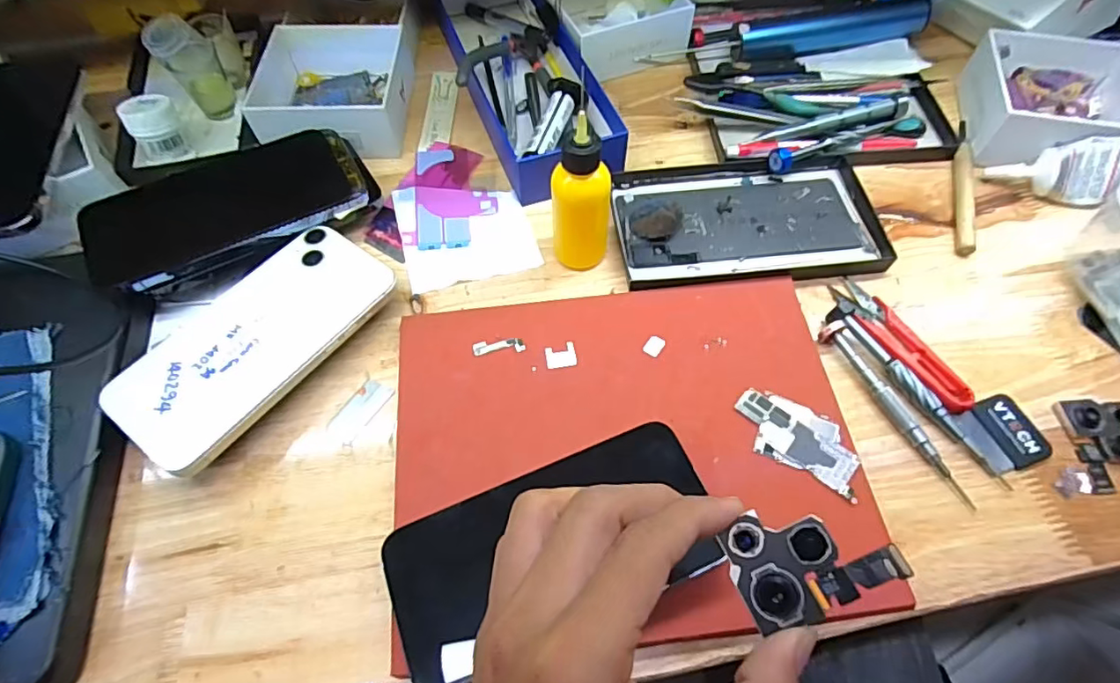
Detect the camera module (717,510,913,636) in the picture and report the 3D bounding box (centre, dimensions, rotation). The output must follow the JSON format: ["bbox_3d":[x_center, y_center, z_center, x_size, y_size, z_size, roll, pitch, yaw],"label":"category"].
[{"bbox_3d":[0.084,0.073,0.194,0.051,0.008,0.036,-30,70,7],"label":"camera module"}]

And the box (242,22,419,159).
[{"bbox_3d":[-0.173,-0.203,0.448,0.107,0.042,0.125,1,60,1],"label":"box"}]

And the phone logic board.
[{"bbox_3d":[0.131,0.052,0.313,0.069,0.004,0.037,28,64,16],"label":"phone logic board"}]

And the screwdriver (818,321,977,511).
[{"bbox_3d":[0.187,0.039,0.322,0.015,0.013,0.116,-22,62,-11],"label":"screwdriver"}]

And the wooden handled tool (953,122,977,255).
[{"bbox_3d":[0.293,-0.112,0.411,0.015,0.012,0.127,15,62,9],"label":"wooden handled tool"}]

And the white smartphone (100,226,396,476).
[{"bbox_3d":[-0.173,-0.003,0.329,0.077,0.012,0.154,34,65,14],"label":"white smartphone"}]

